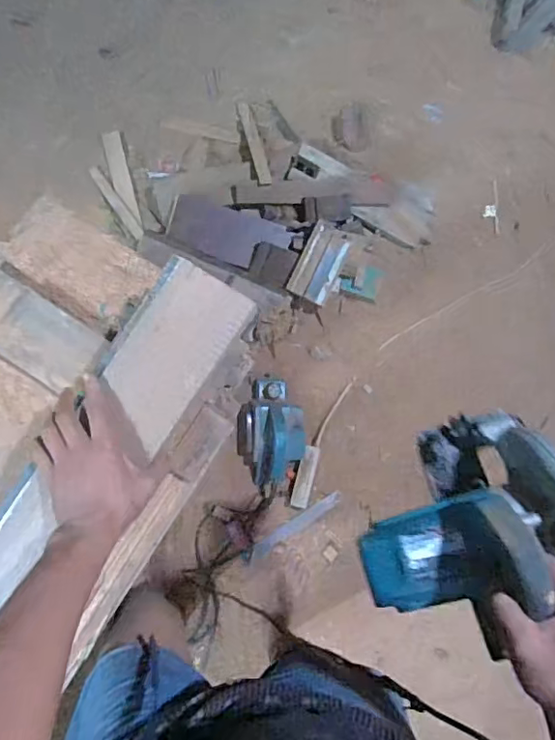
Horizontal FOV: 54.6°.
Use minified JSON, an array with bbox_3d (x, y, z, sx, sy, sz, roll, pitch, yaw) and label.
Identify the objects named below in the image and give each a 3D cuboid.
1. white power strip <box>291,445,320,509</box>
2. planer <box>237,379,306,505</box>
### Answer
[{"bbox_3d":[0.072,0.277,1.396,0.046,0.026,0.166,13,99,-5],"label":"white power strip"},{"bbox_3d":[-0.009,0.187,1.370,0.168,0.123,0.305,0,82,-8],"label":"planer"}]

